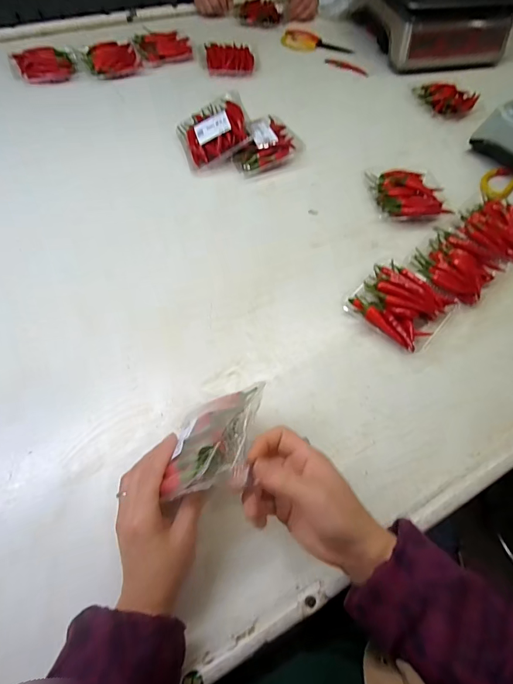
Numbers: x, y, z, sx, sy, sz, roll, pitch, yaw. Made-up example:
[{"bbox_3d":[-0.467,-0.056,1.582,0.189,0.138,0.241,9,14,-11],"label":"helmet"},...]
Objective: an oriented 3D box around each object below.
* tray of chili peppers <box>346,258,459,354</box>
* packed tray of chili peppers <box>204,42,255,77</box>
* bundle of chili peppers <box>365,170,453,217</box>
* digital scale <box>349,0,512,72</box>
[{"bbox_3d":[0.195,-0.051,0.520,0.117,0.034,0.107,38,64,16],"label":"tray of chili peppers"},{"bbox_3d":[-0.057,-0.619,0.846,0.106,0.021,0.104,-4,61,-7],"label":"packed tray of chili peppers"},{"bbox_3d":[0.256,-0.248,0.645,0.107,0.033,0.106,-6,61,-8],"label":"bundle of chili peppers"},{"bbox_3d":[0.422,-0.768,0.903,0.301,0.120,0.238,-13,62,-11],"label":"digital scale"}]

